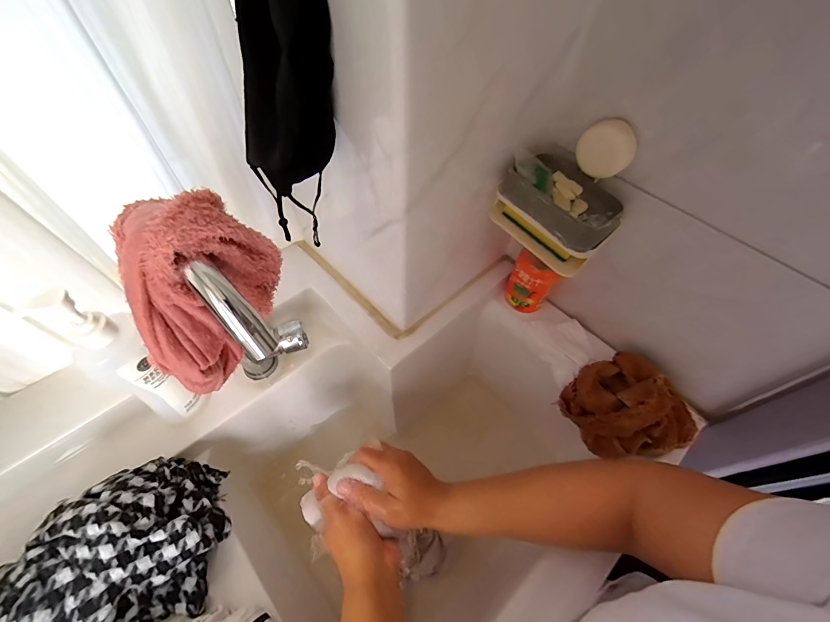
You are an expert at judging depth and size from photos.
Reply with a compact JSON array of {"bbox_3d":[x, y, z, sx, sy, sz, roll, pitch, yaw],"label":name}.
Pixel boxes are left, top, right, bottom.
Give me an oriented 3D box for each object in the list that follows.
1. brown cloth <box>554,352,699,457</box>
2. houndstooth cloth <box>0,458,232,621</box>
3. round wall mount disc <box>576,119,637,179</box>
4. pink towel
[{"bbox_3d":[0.279,0.125,0.470,0.113,0.083,0.124,-19,59,-15],"label":"brown cloth"},{"bbox_3d":[-0.310,0.264,0.345,0.239,0.080,0.161,-37,65,-24],"label":"houndstooth cloth"},{"bbox_3d":[0.198,-0.168,0.374,0.055,0.053,0.012,35,62,19],"label":"round wall mount disc"},{"bbox_3d":[-0.155,-0.007,0.280,0.046,0.159,0.110,25,59,14],"label":"pink towel"}]

